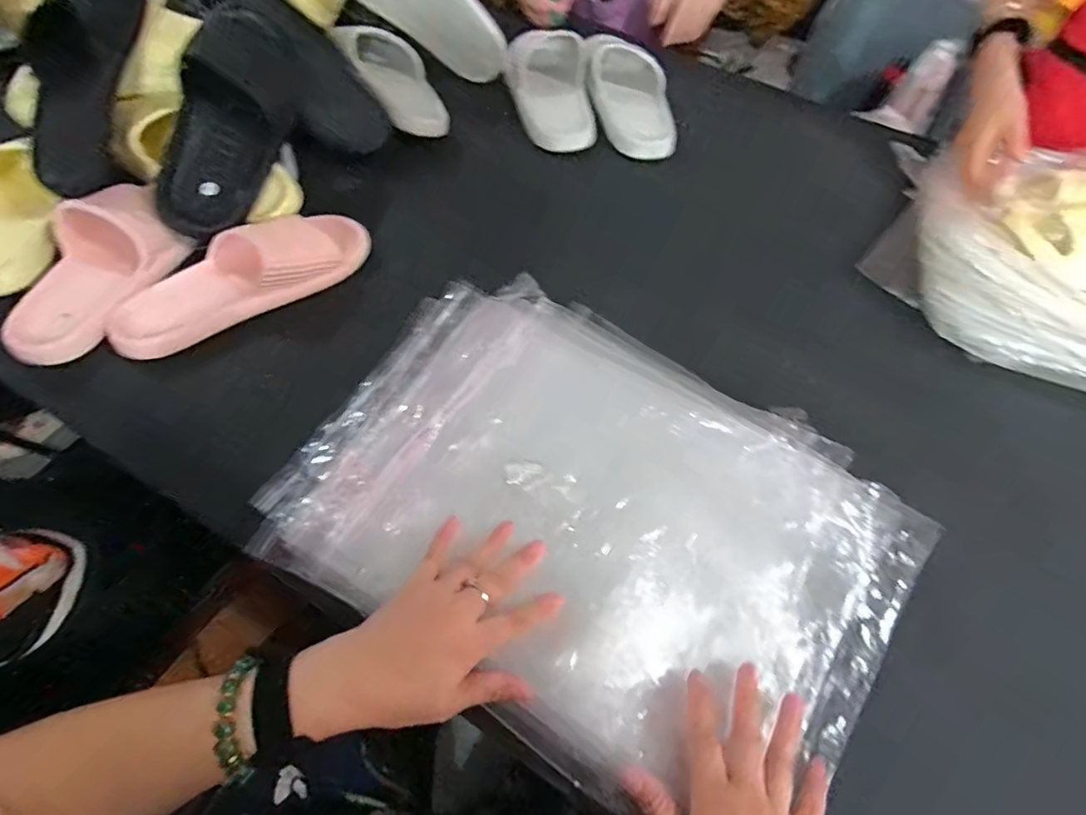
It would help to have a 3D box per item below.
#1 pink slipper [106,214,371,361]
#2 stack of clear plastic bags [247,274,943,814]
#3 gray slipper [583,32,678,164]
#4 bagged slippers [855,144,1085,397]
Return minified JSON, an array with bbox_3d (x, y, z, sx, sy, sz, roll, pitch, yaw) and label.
[{"bbox_3d":[-0.314,-0.140,0.573,0.262,0.061,0.089,-26,64,-19],"label":"pink slipper"},{"bbox_3d":[0.043,0.080,0.471,0.492,0.030,0.350,29,61,13],"label":"stack of clear plastic bags"},{"bbox_3d":[0.128,-0.453,0.798,0.115,0.065,0.220,-2,59,-6],"label":"gray slipper"},{"bbox_3d":[0.622,-0.159,0.608,0.429,0.122,0.279,26,60,11],"label":"bagged slippers"}]

